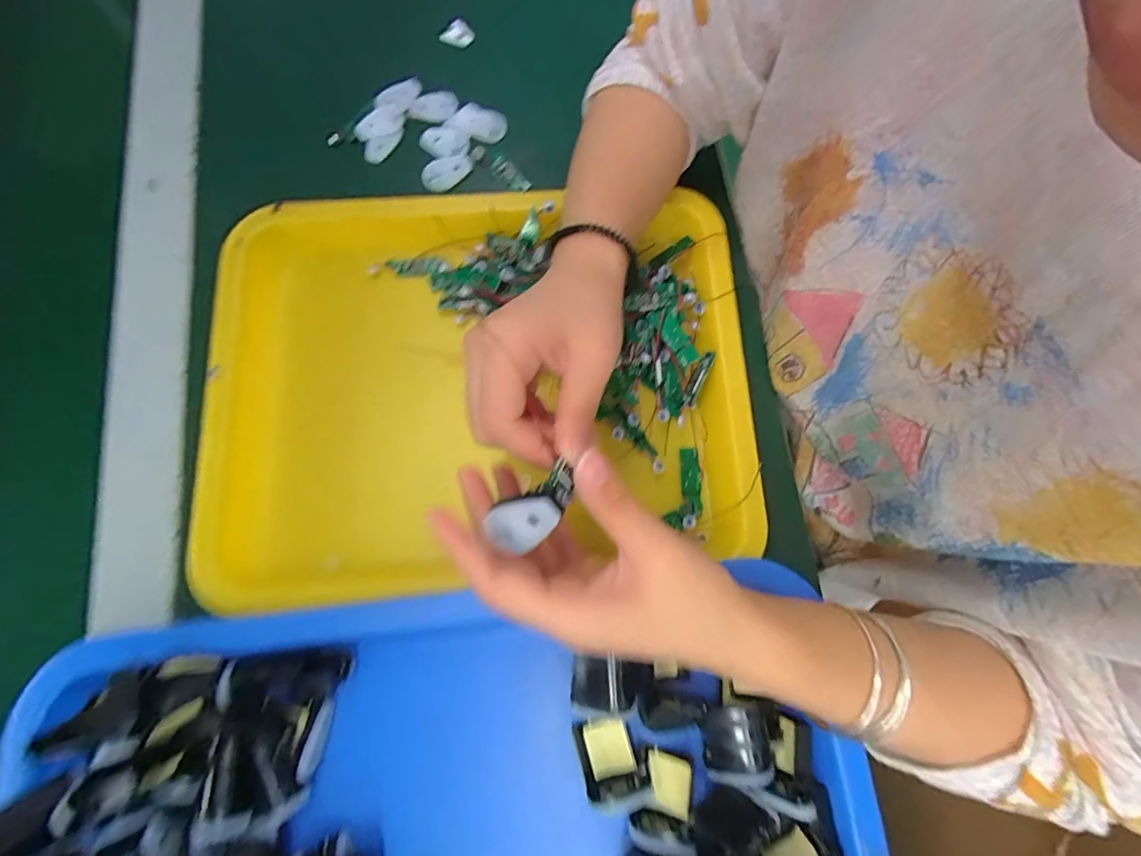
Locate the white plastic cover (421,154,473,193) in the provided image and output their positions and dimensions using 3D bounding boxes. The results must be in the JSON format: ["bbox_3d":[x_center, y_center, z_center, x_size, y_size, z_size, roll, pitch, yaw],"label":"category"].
[{"bbox_3d":[-0.092,-0.192,0.377,0.038,0.010,0.021,-36,79,-8],"label":"white plastic cover"}]

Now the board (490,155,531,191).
[{"bbox_3d":[-0.045,-0.189,0.379,0.032,0.007,0.014,40,80,9],"label":"board"}]

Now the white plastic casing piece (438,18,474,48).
[{"bbox_3d":[-0.091,-0.316,0.405,0.027,0.020,0.007,-14,77,-3],"label":"white plastic casing piece"}]

